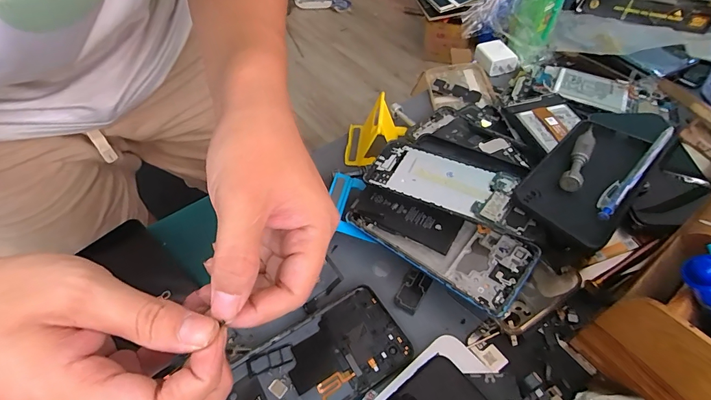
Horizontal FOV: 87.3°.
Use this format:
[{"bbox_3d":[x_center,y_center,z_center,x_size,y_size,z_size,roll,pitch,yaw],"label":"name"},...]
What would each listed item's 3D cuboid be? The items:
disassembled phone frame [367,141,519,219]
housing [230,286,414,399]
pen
[{"bbox_3d":[0.079,-0.021,0.354,0.130,0.007,0.069,19,53,20],"label":"disassembled phone frame"},{"bbox_3d":[-0.041,0.136,0.290,0.164,0.008,0.074,-28,55,-19],"label":"housing"},{"bbox_3d":[0.250,-0.027,0.335,0.132,0.018,0.015,-37,59,-24],"label":"pen"}]

